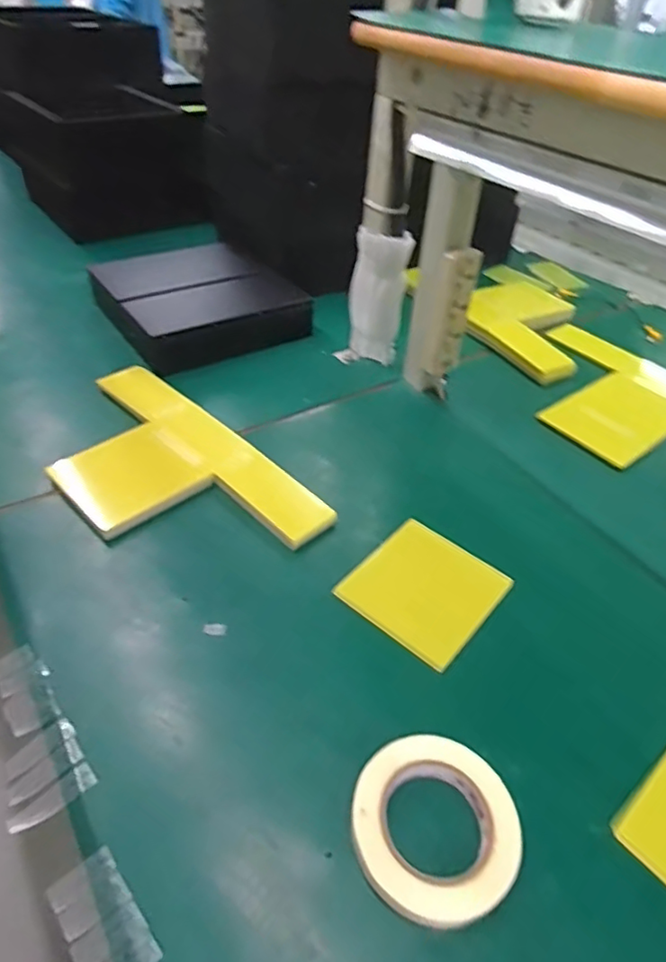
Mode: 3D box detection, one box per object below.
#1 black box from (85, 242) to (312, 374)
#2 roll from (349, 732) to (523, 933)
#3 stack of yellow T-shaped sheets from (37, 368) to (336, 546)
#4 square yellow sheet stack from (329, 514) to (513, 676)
[{"bbox_3d":[-0.228,-0.317,1.025,0.310,0.074,0.318,-20,47,-25],"label":"black box"},{"bbox_3d":[0.074,0.261,0.442,0.120,0.036,0.121,2,42,-2],"label":"roll"},{"bbox_3d":[-0.210,-0.014,0.711,0.402,0.035,0.211,34,49,29],"label":"stack of yellow T-shaped sheets"},{"bbox_3d":[0.096,0.111,0.615,0.134,0.008,0.136,34,57,23],"label":"square yellow sheet stack"}]

